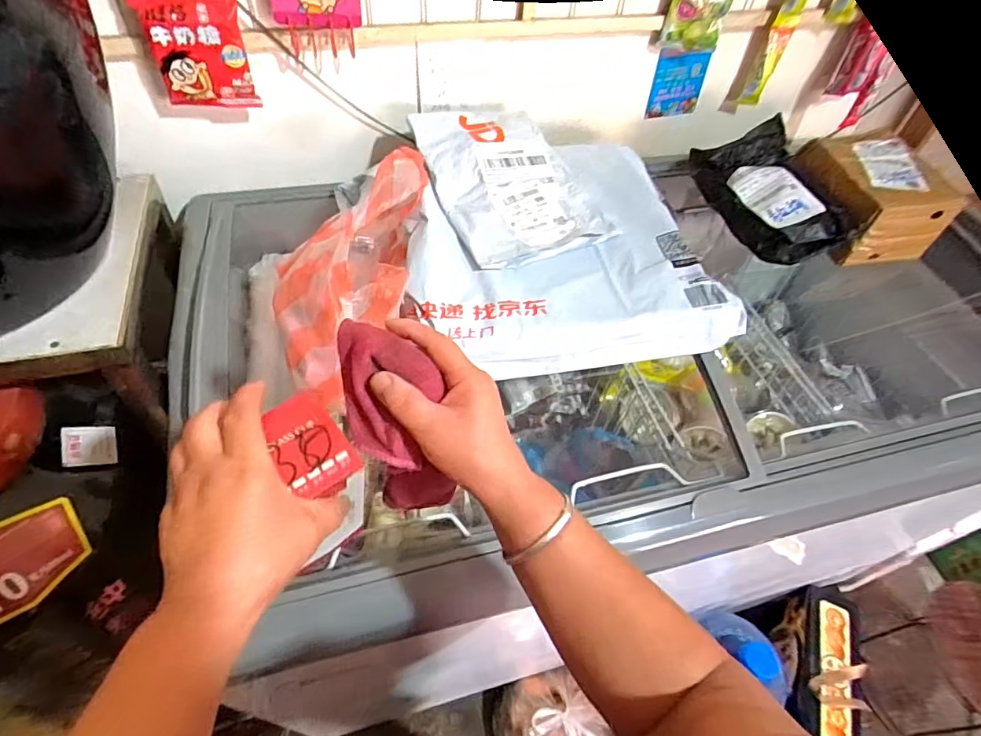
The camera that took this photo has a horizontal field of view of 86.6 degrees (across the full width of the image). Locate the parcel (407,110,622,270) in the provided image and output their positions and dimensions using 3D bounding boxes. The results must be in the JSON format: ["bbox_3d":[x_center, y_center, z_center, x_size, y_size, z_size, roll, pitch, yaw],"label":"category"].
[{"bbox_3d":[0.016,-0.249,0.673,0.187,0.017,0.266,-19,66,-17],"label":"parcel"}]

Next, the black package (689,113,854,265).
[{"bbox_3d":[0.401,-0.249,0.760,0.132,0.043,0.216,-27,66,26],"label":"black package"}]

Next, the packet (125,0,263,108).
[{"bbox_3d":[-0.332,-0.364,0.595,0.099,0.129,0.026,-7,52,-11],"label":"packet"}]

